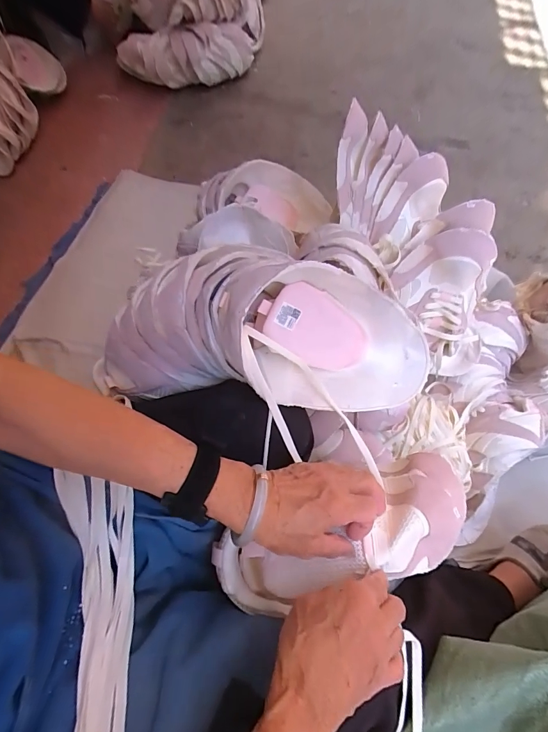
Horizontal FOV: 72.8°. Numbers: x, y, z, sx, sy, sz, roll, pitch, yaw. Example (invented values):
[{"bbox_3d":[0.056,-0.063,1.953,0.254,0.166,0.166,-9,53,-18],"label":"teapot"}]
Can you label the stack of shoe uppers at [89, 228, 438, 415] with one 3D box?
[{"bbox_3d":[-0.007,-0.043,0.402,0.362,0.142,0.149,10,67,7],"label":"stack of shoe uppers"}]

